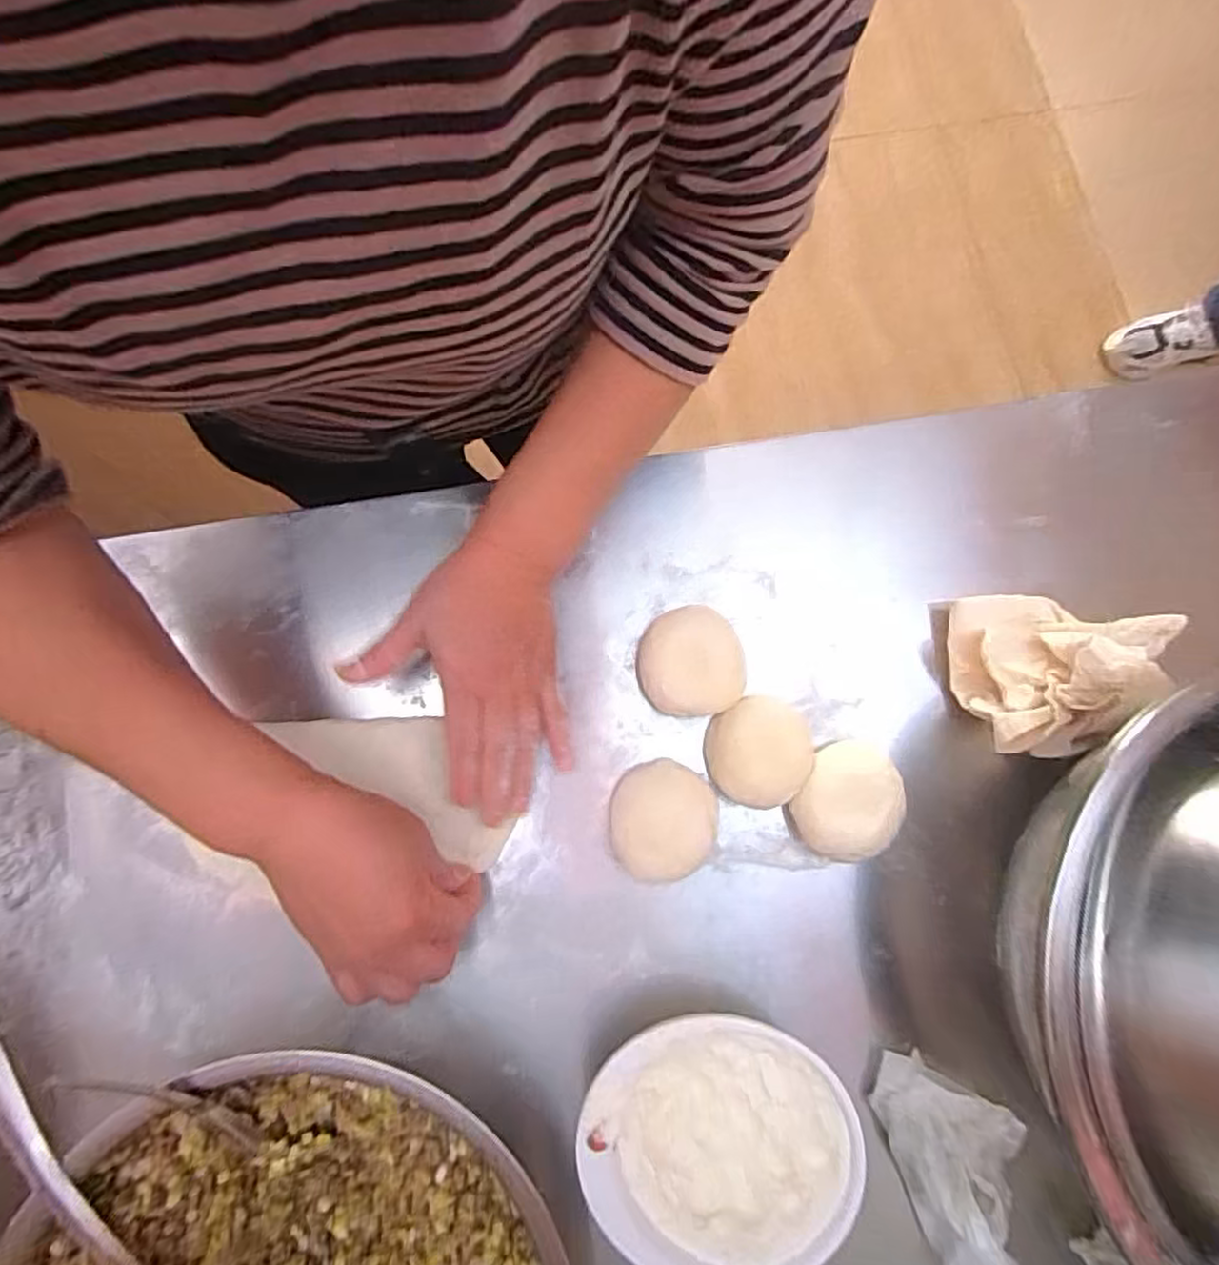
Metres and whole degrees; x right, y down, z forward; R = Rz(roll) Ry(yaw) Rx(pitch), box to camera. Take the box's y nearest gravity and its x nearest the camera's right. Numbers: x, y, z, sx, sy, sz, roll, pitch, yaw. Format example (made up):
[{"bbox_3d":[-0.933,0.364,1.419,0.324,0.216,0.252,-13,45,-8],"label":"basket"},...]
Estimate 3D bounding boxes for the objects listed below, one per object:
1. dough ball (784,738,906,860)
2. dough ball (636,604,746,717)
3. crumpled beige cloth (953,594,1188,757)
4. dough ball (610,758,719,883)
[{"bbox_3d":[0.145,0.102,0.420,0.058,0.031,0.071,28,79,4],"label":"dough ball"},{"bbox_3d":[0.050,0.018,0.428,0.061,0.035,0.066,0,79,-1],"label":"dough ball"},{"bbox_3d":[0.287,0.025,0.427,0.137,0.049,0.100,2,79,-1],"label":"crumpled beige cloth"},{"bbox_3d":[0.032,0.111,0.411,0.060,0.023,0.066,-2,79,-2],"label":"dough ball"}]

